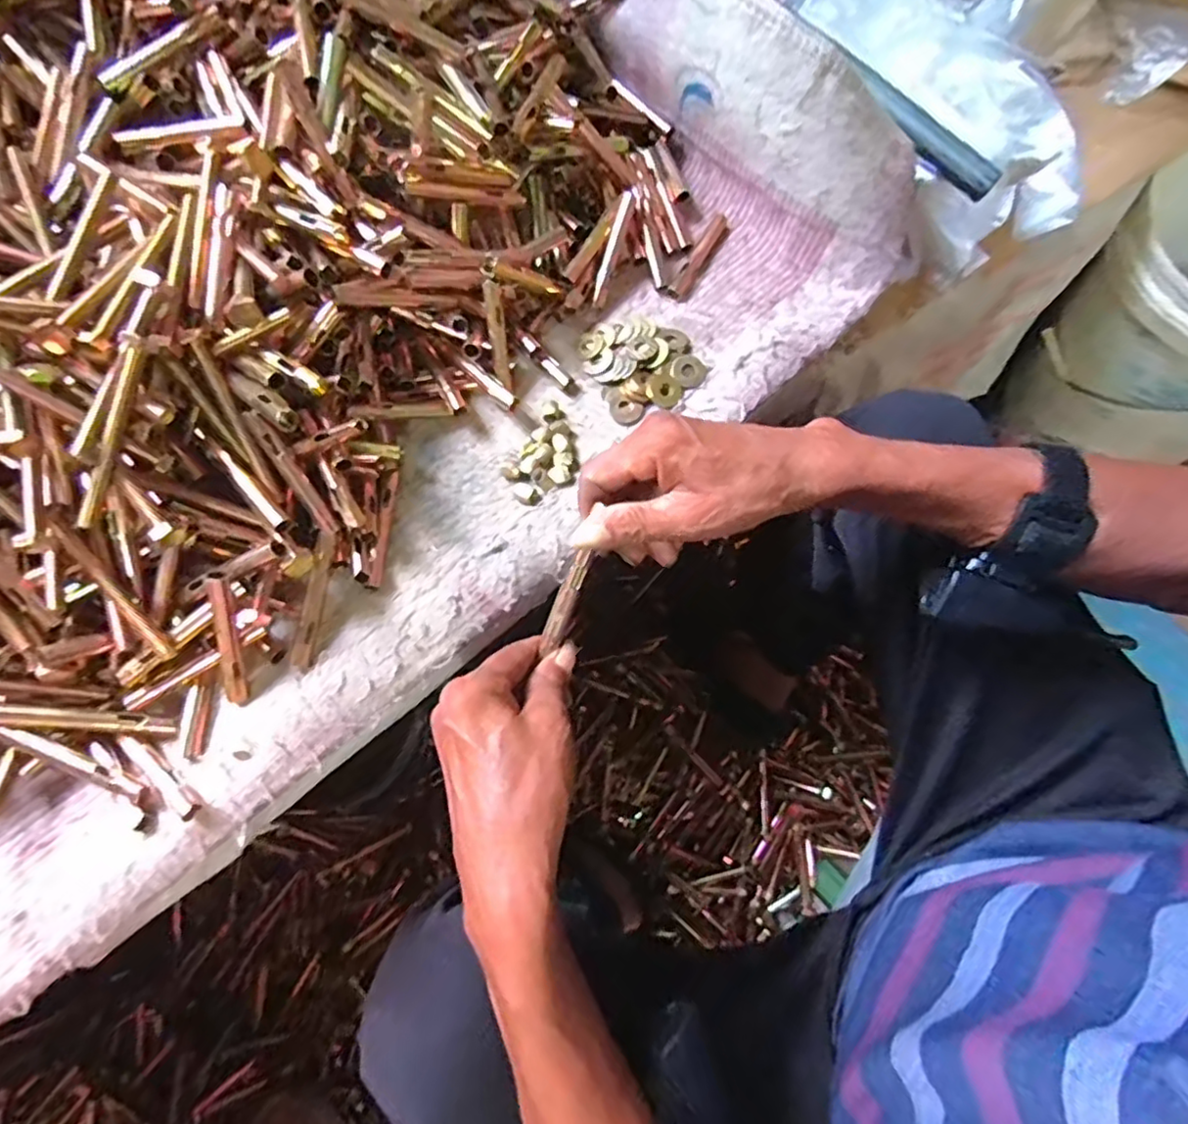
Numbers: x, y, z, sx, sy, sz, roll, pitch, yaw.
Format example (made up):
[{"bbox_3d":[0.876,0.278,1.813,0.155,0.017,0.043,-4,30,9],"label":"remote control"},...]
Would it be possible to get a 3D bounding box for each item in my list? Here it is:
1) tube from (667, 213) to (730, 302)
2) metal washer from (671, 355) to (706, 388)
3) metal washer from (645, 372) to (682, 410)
[{"bbox_3d":[0.082,-0.238,0.500,0.018,0.014,0.086,30,72,8],"label":"tube"},{"bbox_3d":[0.069,-0.140,0.463,0.025,0.004,0.027,-3,70,-3],"label":"metal washer"},{"bbox_3d":[0.049,-0.124,0.455,0.027,0.008,0.024,41,68,3],"label":"metal washer"}]

